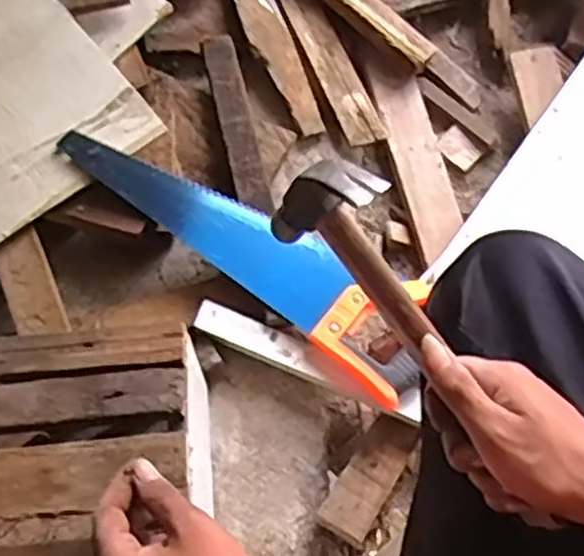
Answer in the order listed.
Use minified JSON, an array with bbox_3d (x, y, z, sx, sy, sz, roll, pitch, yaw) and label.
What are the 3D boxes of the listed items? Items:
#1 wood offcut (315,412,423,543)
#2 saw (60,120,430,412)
[{"bbox_3d":[0.072,0.176,0.704,0.044,0.015,0.130,31,55,12],"label":"wood offcut"},{"bbox_3d":[-0.037,-0.043,0.744,0.400,0.035,0.113,37,71,14],"label":"saw"}]

